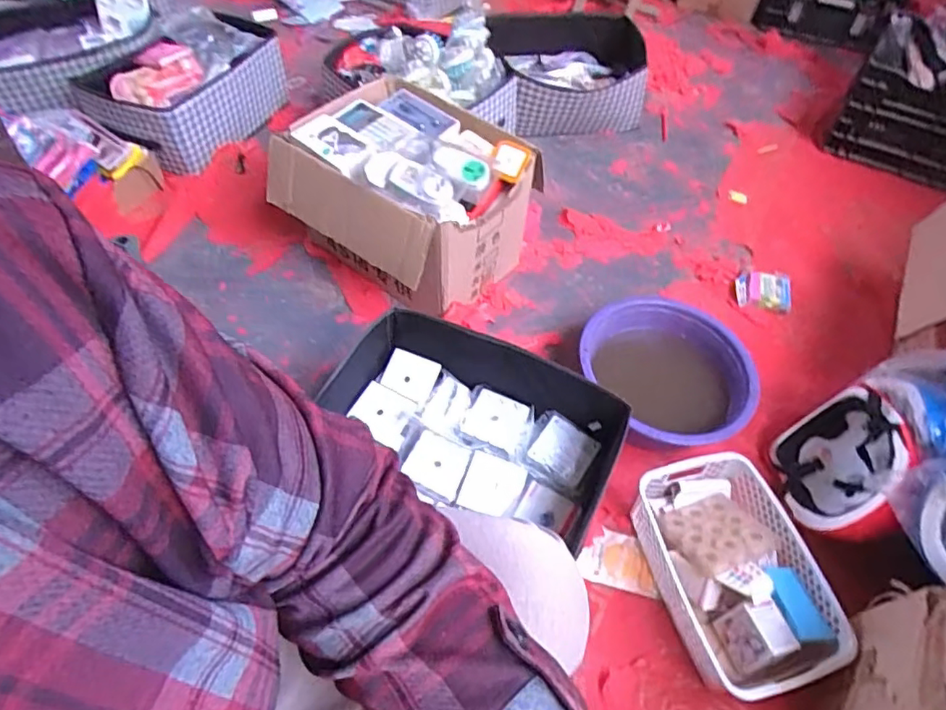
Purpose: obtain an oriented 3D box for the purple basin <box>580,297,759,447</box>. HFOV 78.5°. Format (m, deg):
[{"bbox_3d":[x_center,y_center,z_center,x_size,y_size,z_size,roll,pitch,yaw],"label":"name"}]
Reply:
[{"bbox_3d":[0.325,0.048,1.011,0.285,0.135,0.287,1,52,-2],"label":"purple basin"}]

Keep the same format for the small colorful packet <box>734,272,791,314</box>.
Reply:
[{"bbox_3d":[0.611,-0.137,1.219,0.105,0.029,0.096,9,53,4],"label":"small colorful packet"}]

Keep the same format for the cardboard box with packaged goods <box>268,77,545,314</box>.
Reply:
[{"bbox_3d":[-0.131,-0.298,1.138,0.405,0.297,0.351,30,57,19],"label":"cardboard box with packaged goods"}]

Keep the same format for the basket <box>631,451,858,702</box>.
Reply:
[{"bbox_3d":[0.360,0.300,0.814,0.209,0.098,0.299,-12,54,-11],"label":"basket"}]

